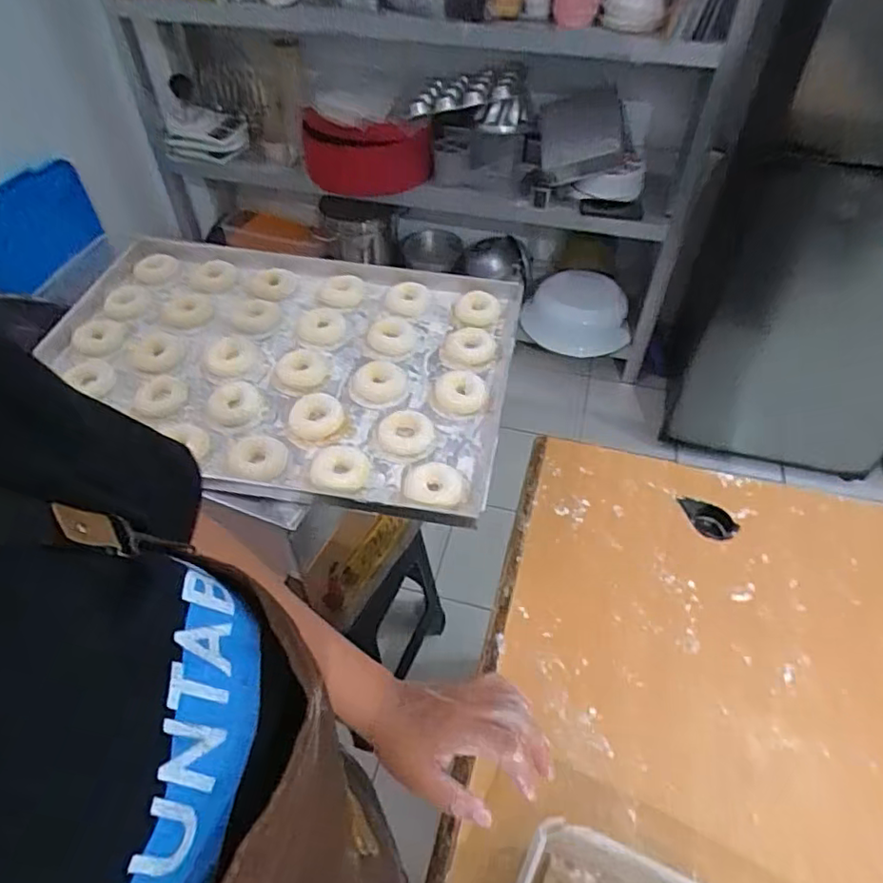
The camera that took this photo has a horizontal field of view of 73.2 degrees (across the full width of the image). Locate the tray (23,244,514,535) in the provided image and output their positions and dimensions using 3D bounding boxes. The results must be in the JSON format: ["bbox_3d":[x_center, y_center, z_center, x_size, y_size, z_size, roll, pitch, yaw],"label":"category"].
[{"bbox_3d":[-0.215,-0.107,0.761,0.593,0.040,0.401,9,50,7],"label":"tray"}]

